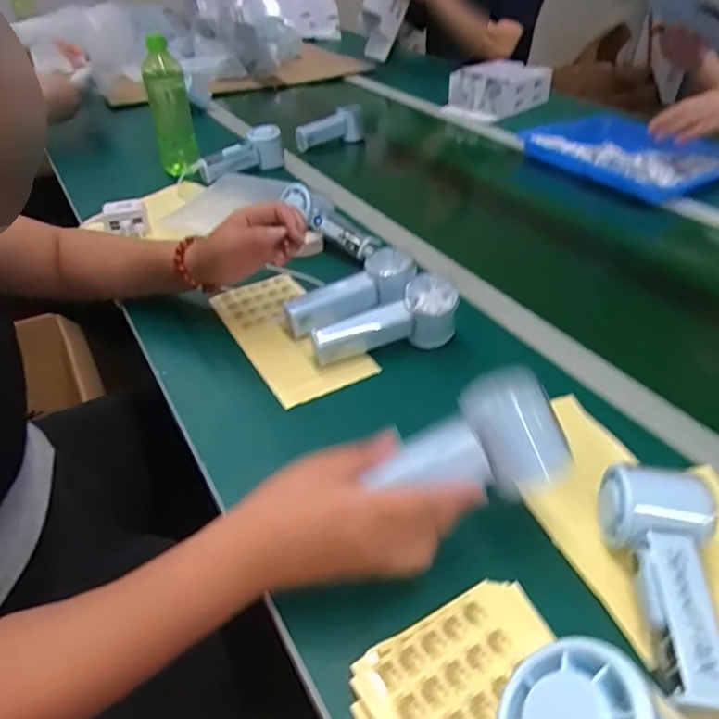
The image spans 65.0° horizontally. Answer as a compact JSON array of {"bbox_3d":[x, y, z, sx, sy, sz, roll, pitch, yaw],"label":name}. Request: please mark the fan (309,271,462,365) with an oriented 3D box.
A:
[{"bbox_3d":[0.030,-0.034,0.579,0.147,0.065,0.045,-20,42,-6],"label":"fan"}]

